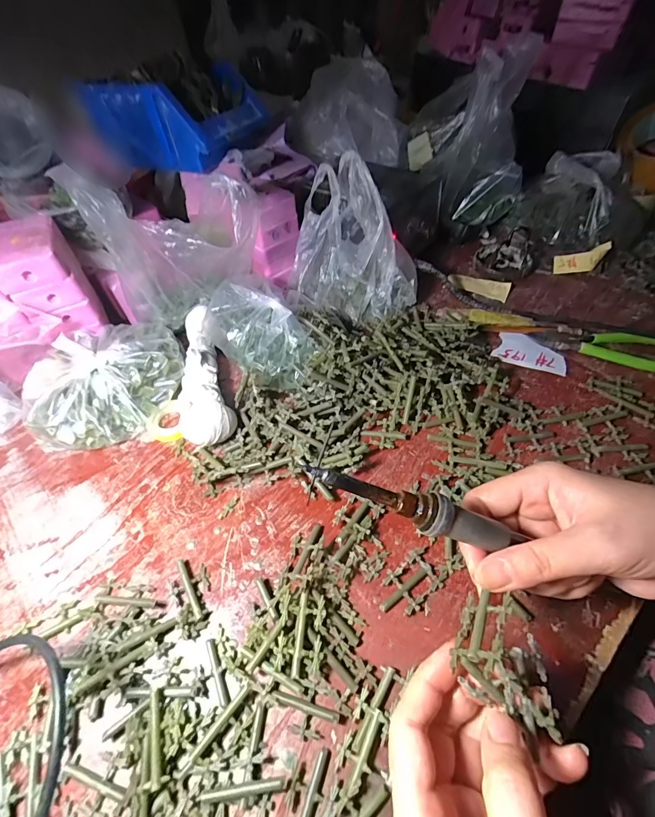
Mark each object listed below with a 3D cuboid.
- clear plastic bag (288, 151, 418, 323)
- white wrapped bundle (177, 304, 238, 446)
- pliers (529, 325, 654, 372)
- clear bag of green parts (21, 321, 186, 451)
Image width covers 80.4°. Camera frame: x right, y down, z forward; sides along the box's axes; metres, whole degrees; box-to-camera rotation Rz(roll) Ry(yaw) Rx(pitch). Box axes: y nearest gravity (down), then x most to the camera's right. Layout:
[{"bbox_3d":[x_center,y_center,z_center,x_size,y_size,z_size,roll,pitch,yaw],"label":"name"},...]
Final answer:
[{"bbox_3d":[0.031,-0.183,0.406,0.128,0.126,0.089,7,53,7],"label":"clear plastic bag"},{"bbox_3d":[-0.121,-0.027,0.369,0.046,0.042,0.150,-16,54,-10],"label":"white wrapped bundle"},{"bbox_3d":[0.288,-0.064,0.391,0.150,0.010,0.047,15,55,14],"label":"pliers"},{"bbox_3d":[-0.204,-0.025,0.362,0.142,0.052,0.104,-32,58,-20],"label":"clear bag of green parts"}]

